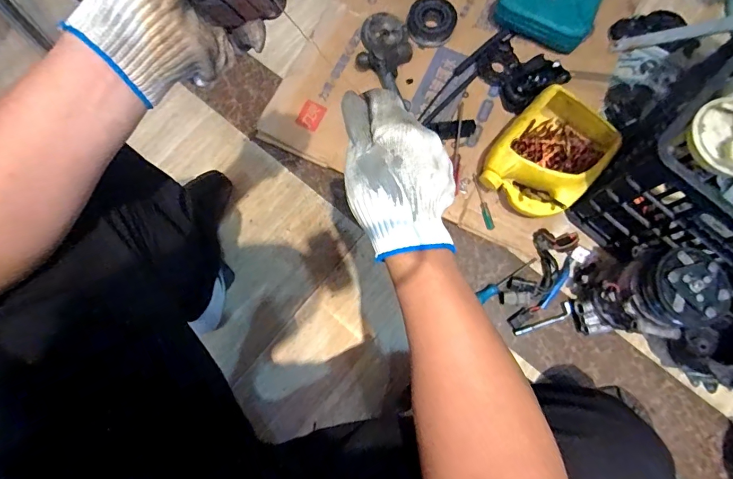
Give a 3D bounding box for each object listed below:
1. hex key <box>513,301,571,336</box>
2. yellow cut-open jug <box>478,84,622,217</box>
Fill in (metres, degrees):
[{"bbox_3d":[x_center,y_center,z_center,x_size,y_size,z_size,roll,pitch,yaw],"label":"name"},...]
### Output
[{"bbox_3d":[0.331,0.153,0.770,0.118,0.011,0.023,-26,76,-8],"label":"hex key"},{"bbox_3d":[0.342,-0.153,0.783,0.171,0.095,0.218,41,80,10],"label":"yellow cut-open jug"}]

